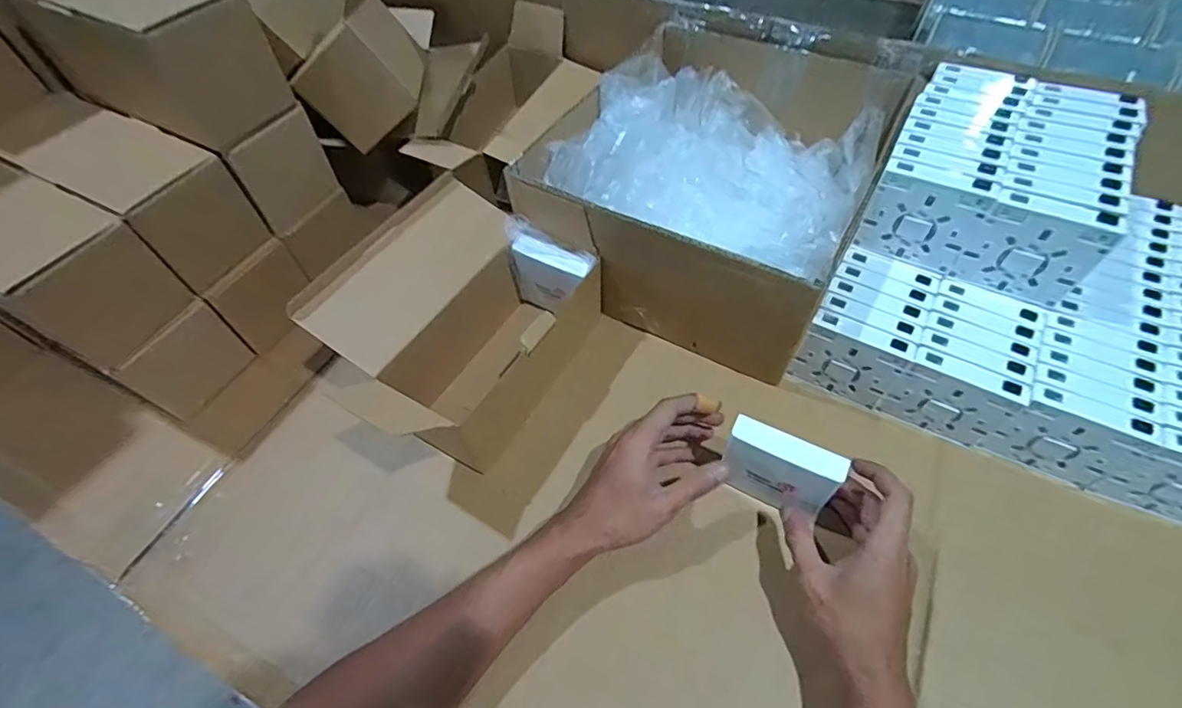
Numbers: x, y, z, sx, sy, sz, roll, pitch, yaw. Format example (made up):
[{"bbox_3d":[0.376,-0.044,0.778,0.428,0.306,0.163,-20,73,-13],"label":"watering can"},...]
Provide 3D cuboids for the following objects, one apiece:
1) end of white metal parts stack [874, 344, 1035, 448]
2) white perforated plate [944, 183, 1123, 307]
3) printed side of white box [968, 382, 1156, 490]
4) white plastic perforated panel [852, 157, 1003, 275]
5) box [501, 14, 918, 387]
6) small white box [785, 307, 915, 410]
[{"bbox_3d":[0.313,0.040,0.461,0.086,0.082,0.022,25,61,19],"label":"end of white metal parts stack"},{"bbox_3d":[0.369,-0.086,0.440,0.090,0.090,0.021,25,61,19],"label":"white perforated plate"},{"bbox_3d":[0.391,0.070,0.439,0.084,0.084,0.022,22,60,18],"label":"printed side of white box"},{"bbox_3d":[0.293,-0.119,0.468,0.085,0.088,0.021,24,61,19],"label":"white plastic perforated panel"},{"bbox_3d":[0.134,-0.191,0.572,0.294,0.147,0.335,26,61,20],"label":"box"},{"bbox_3d":[0.238,0.006,0.488,0.084,0.080,0.024,26,61,20],"label":"small white box"}]

